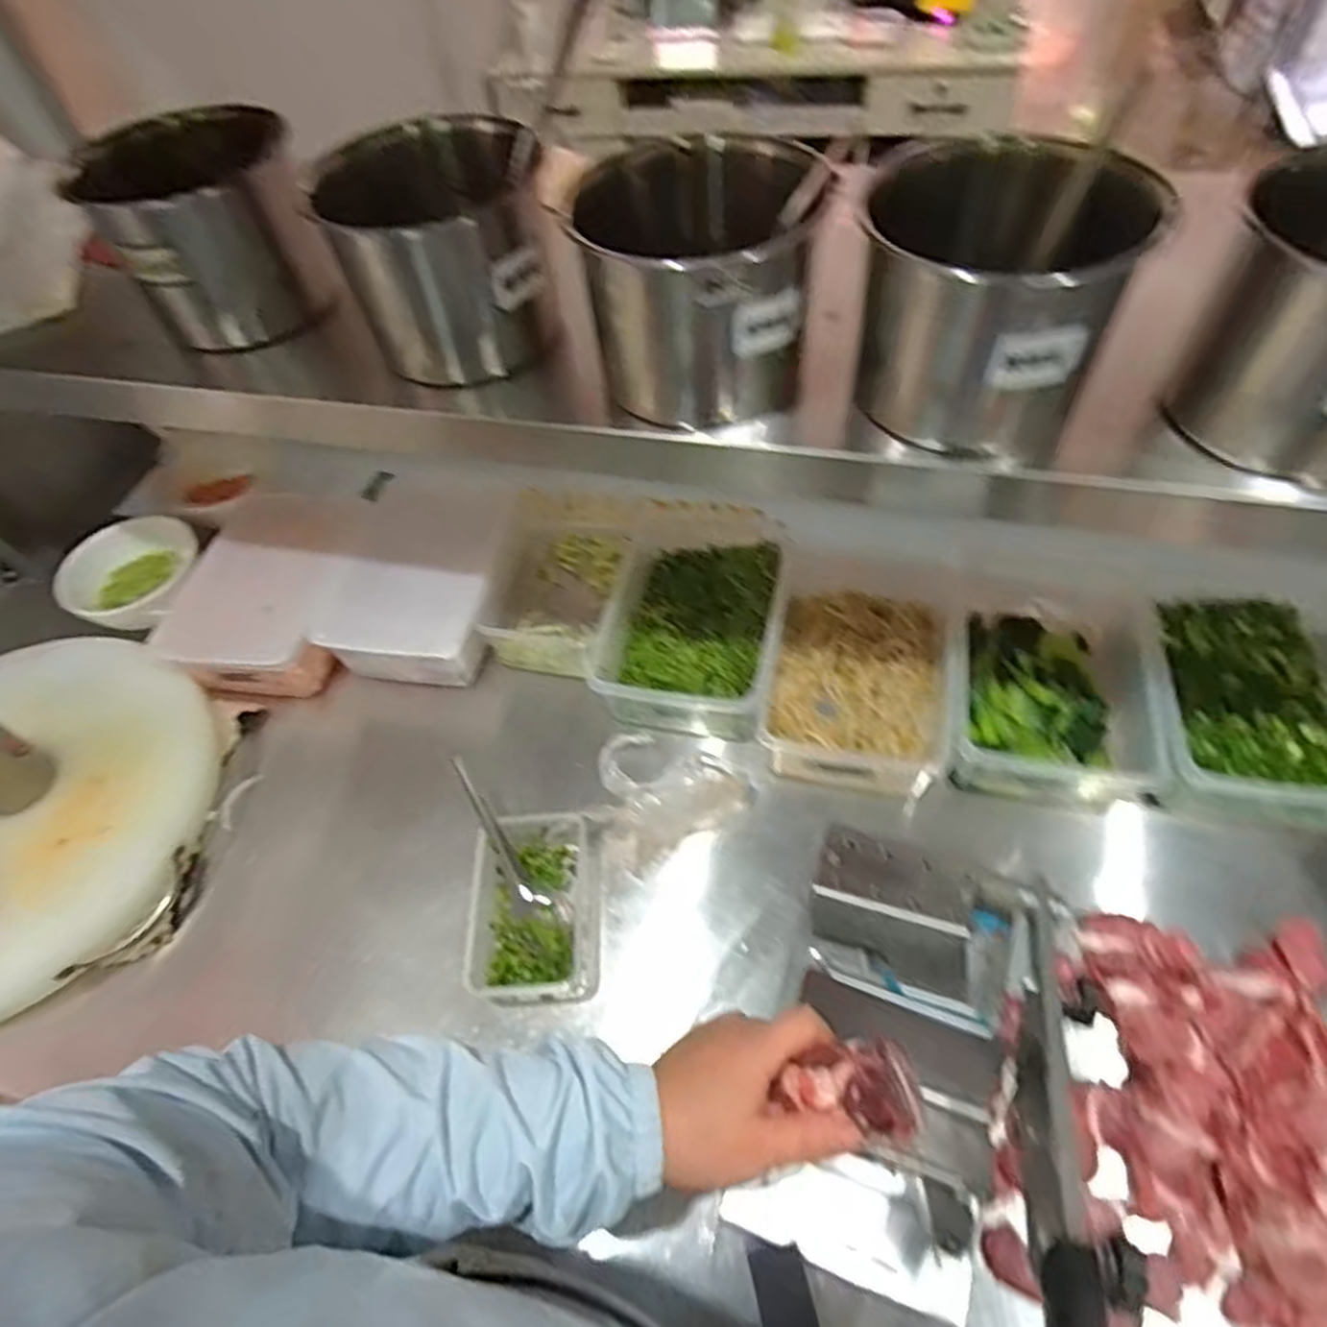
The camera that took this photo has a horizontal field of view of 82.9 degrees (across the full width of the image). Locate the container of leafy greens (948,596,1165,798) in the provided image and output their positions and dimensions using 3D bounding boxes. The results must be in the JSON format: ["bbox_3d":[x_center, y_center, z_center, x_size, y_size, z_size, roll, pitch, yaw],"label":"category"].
[{"bbox_3d":[0.336,0.016,0.664,0.165,0.094,0.221,10,56,12],"label":"container of leafy greens"}]

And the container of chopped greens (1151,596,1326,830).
[{"bbox_3d":[0.485,0.019,0.623,0.164,0.062,0.214,10,56,12],"label":"container of chopped greens"}]

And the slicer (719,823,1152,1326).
[{"bbox_3d":[0.147,0.236,0.418,0.182,0.175,0.305,16,57,16],"label":"slicer"}]

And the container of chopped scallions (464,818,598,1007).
[{"bbox_3d":[-0.100,0.188,0.589,0.095,0.050,0.141,-6,54,1],"label":"container of chopped scallions"}]

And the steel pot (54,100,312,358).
[{"bbox_3d":[-0.333,-0.316,0.563,0.131,0.123,0.137,-8,54,0],"label":"steel pot"}]

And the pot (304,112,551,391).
[{"bbox_3d":[-0.146,-0.280,0.516,0.132,0.132,0.137,-13,54,-4],"label":"pot"}]

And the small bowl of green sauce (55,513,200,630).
[{"bbox_3d":[-0.563,-0.095,0.807,0.153,0.065,0.137,34,64,26],"label":"small bowl of green sauce"}]

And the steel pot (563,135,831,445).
[{"bbox_3d":[0.033,-0.228,0.471,0.118,0.149,0.119,-3,54,4],"label":"steel pot"}]

